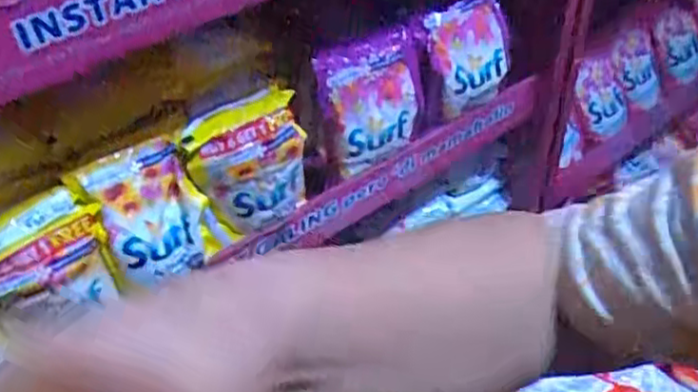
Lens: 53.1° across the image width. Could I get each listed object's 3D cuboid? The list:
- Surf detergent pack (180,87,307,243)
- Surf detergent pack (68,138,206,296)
[{"bbox_3d":[-0.075,-0.025,0.522,0.085,0.092,0.048,-18,46,-15],"label":"Surf detergent pack"},{"bbox_3d":[-0.136,0.014,0.475,0.070,0.092,0.007,-28,23,-28],"label":"Surf detergent pack"}]

